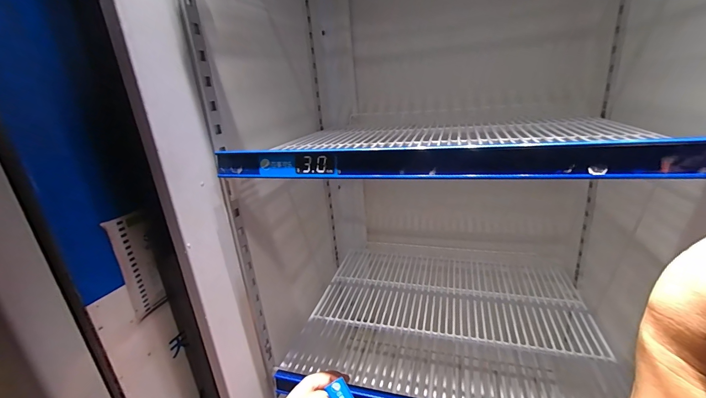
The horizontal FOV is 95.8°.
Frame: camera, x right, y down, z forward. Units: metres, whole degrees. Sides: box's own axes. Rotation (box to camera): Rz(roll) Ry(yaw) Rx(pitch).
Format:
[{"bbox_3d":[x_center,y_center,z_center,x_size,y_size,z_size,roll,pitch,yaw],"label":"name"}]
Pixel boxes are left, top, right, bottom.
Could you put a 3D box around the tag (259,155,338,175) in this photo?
[{"bbox_3d":[-0.051,-0.032,0.298,0.078,0.018,0.006,1,20,18],"label":"tag"}]

